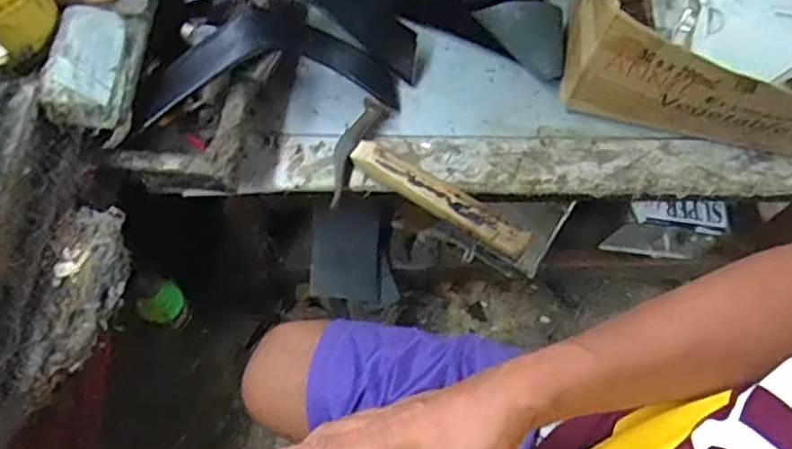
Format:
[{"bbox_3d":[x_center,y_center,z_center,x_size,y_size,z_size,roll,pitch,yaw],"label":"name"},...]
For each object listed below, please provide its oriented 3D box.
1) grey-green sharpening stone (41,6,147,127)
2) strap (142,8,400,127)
[{"bbox_3d":[-0.260,-0.135,0.572,0.062,0.036,0.114,4,64,-2],"label":"grey-green sharpening stone"},{"bbox_3d":[-0.120,-0.166,0.699,0.264,0.049,0.109,-6,64,-22],"label":"strap"}]

